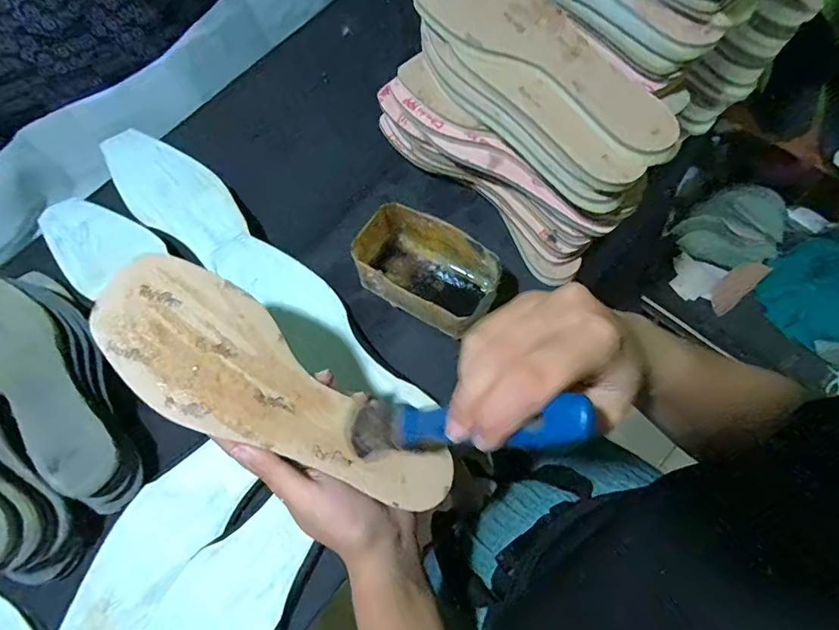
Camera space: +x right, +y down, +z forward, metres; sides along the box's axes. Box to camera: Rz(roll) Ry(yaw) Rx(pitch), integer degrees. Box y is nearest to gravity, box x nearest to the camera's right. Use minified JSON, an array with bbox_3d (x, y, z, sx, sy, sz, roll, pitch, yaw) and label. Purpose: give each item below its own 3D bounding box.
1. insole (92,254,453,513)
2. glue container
[{"bbox_3d":[-0.088,0.049,0.288,0.235,0.015,0.077,35,74,-2],"label":"insole"},{"bbox_3d":[0.005,-0.037,0.423,0.125,0.055,0.079,29,74,11],"label":"glue container"}]

